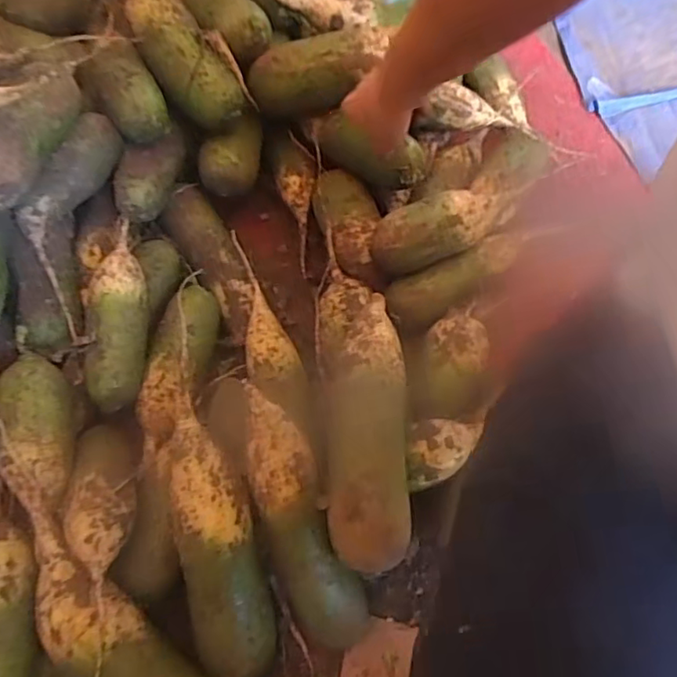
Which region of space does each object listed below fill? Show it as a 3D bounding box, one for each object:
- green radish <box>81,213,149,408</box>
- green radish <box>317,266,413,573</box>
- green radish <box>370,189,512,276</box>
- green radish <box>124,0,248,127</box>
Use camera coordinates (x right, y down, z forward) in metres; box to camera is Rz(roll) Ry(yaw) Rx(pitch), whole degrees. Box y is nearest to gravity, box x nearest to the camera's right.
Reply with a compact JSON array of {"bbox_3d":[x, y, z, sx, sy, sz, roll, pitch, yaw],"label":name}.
[{"bbox_3d":[-0.221,-0.029,0.597,0.057,0.057,0.201,-6,67,-4],"label":"green radish"},{"bbox_3d":[0.021,0.054,0.554,0.075,0.065,0.302,-3,66,-3],"label":"green radish"},{"bbox_3d":[0.117,-0.120,0.637,0.174,0.062,0.060,-17,68,-8],"label":"green radish"},{"bbox_3d":[-0.174,-0.308,0.639,0.069,0.051,0.183,-36,93,-15],"label":"green radish"}]

